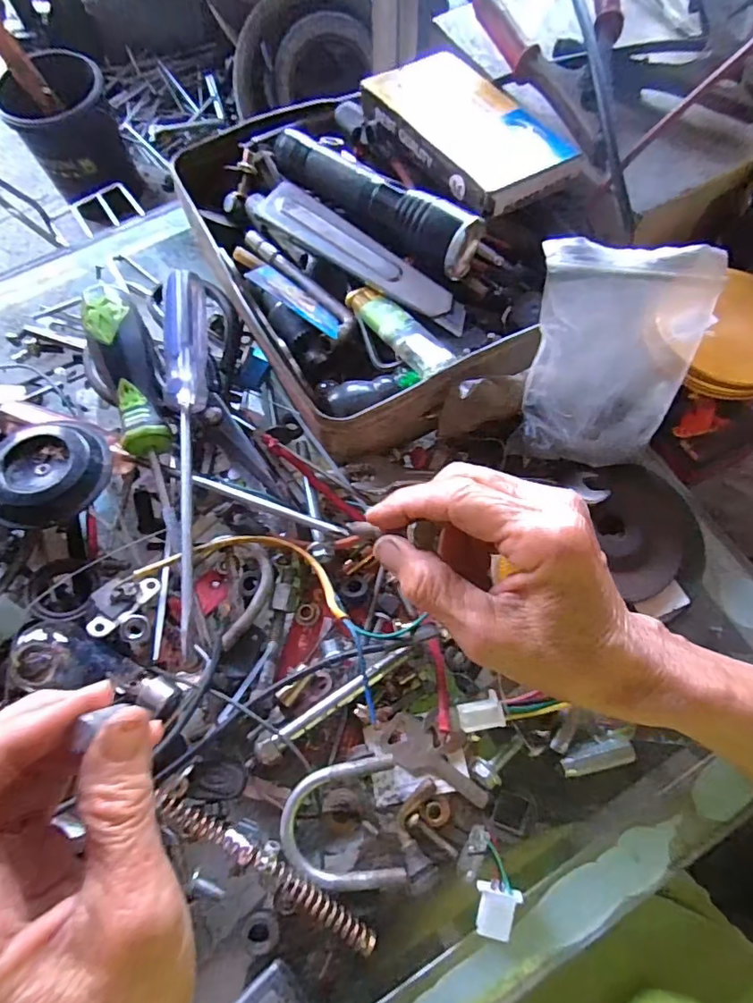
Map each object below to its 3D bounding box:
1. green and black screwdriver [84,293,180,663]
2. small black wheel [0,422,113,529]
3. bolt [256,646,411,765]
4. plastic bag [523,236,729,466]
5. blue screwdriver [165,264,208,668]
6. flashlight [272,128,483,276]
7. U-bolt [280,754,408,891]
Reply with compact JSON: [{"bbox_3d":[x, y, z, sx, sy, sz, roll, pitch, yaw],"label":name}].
[{"bbox_3d":[-0.134,-0.032,0.290,0.033,0.036,0.201,-17,71,-5],"label":"green and black screwdriver"},{"bbox_3d":[-0.181,-0.017,0.279,0.059,0.018,0.064,0,70,1],"label":"small black wheel"},{"bbox_3d":[-0.022,0.103,0.267,0.091,0.010,0.012,-35,74,-11],"label":"bolt"},{"bbox_3d":[0.129,-0.076,0.276,0.094,0.018,0.114,0,108,-7],"label":"plastic bag"},{"bbox_3d":[-0.106,-0.035,0.284,0.022,0.022,0.228,-8,70,-2],"label":"blue screwdriver"},{"bbox_3d":[-0.001,-0.190,0.315,0.145,0.030,0.031,39,75,13],"label":"flashlight"},{"bbox_3d":[-0.017,0.155,0.244,0.056,0.010,0.055,-7,70,-2],"label":"U-bolt"}]

